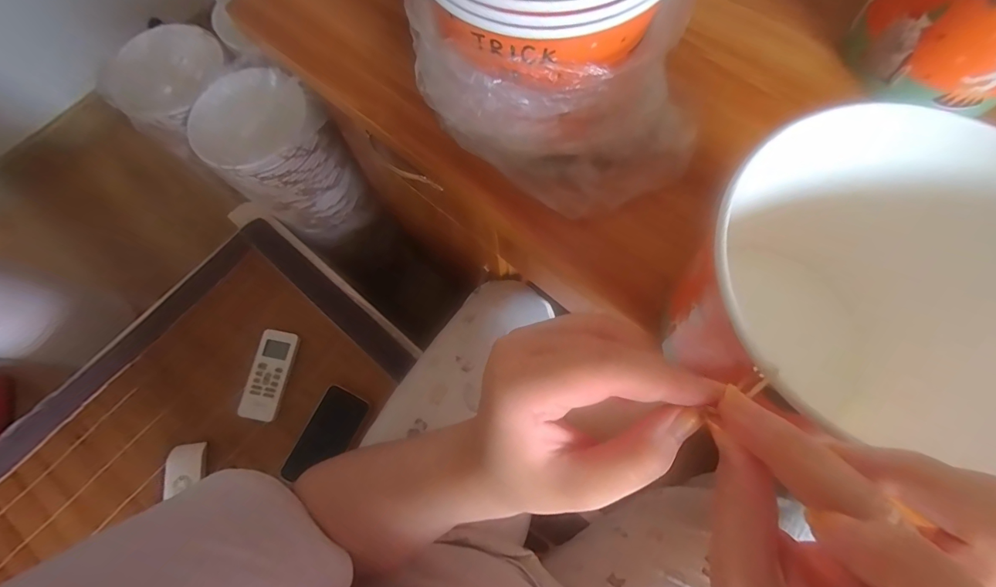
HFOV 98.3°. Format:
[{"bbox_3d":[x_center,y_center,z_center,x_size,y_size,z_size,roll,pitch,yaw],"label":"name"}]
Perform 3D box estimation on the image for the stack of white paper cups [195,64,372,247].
[{"bbox_3d":[-0.344,-0.204,0.709,0.174,0.270,0.154,37,77,13],"label":"stack of white paper cups"}]

